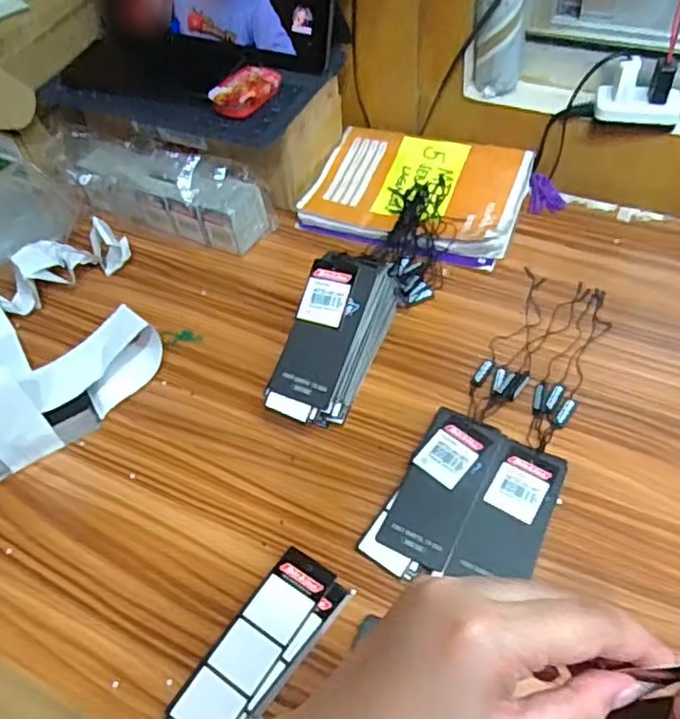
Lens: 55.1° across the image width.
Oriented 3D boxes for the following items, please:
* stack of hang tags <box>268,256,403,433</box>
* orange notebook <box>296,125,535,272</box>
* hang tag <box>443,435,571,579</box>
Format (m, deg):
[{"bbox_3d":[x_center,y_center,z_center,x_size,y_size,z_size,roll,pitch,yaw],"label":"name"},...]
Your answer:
[{"bbox_3d":[-0.005,-0.015,0.502,0.058,0.086,0.136,17,56,18],"label":"stack of hang tags"},{"bbox_3d":[0.075,-0.168,0.654,0.207,0.029,0.144,14,55,17],"label":"orange notebook"},{"bbox_3d":[0.117,0.103,0.442,0.048,0.005,0.102,22,63,17],"label":"hang tag"}]

